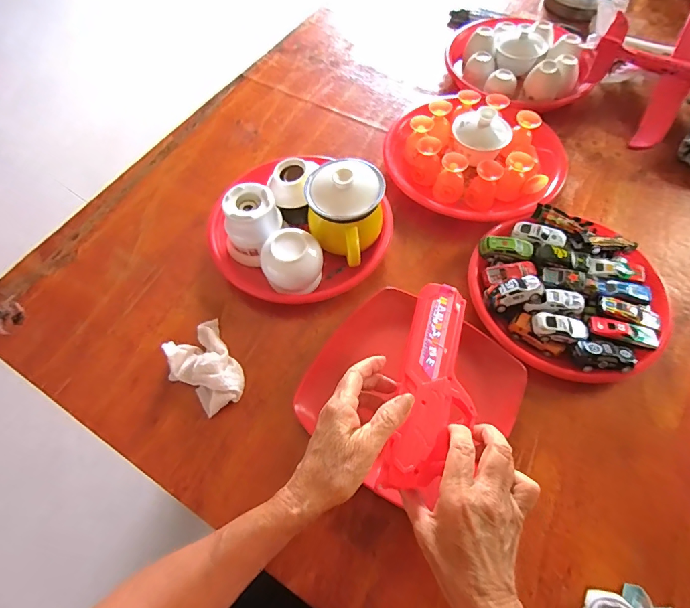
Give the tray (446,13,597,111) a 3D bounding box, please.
[{"bbox_3d":[0.302,-0.420,0.691,0.247,0.065,0.216,10,63,7],"label":"tray"}]

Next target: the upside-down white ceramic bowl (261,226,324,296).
[{"bbox_3d":[-0.065,-0.052,0.497,0.069,0.072,0.063,-25,64,-11],"label":"upside-down white ceramic bowl"}]

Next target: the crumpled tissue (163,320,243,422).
[{"bbox_3d":[-0.161,0.071,0.455,0.069,0.035,0.101,-31,65,-13],"label":"crumpled tissue"}]

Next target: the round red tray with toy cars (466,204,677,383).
[{"bbox_3d":[0.267,-0.018,0.485,0.220,0.046,0.208,-1,62,2],"label":"round red tray with toy cars"}]

